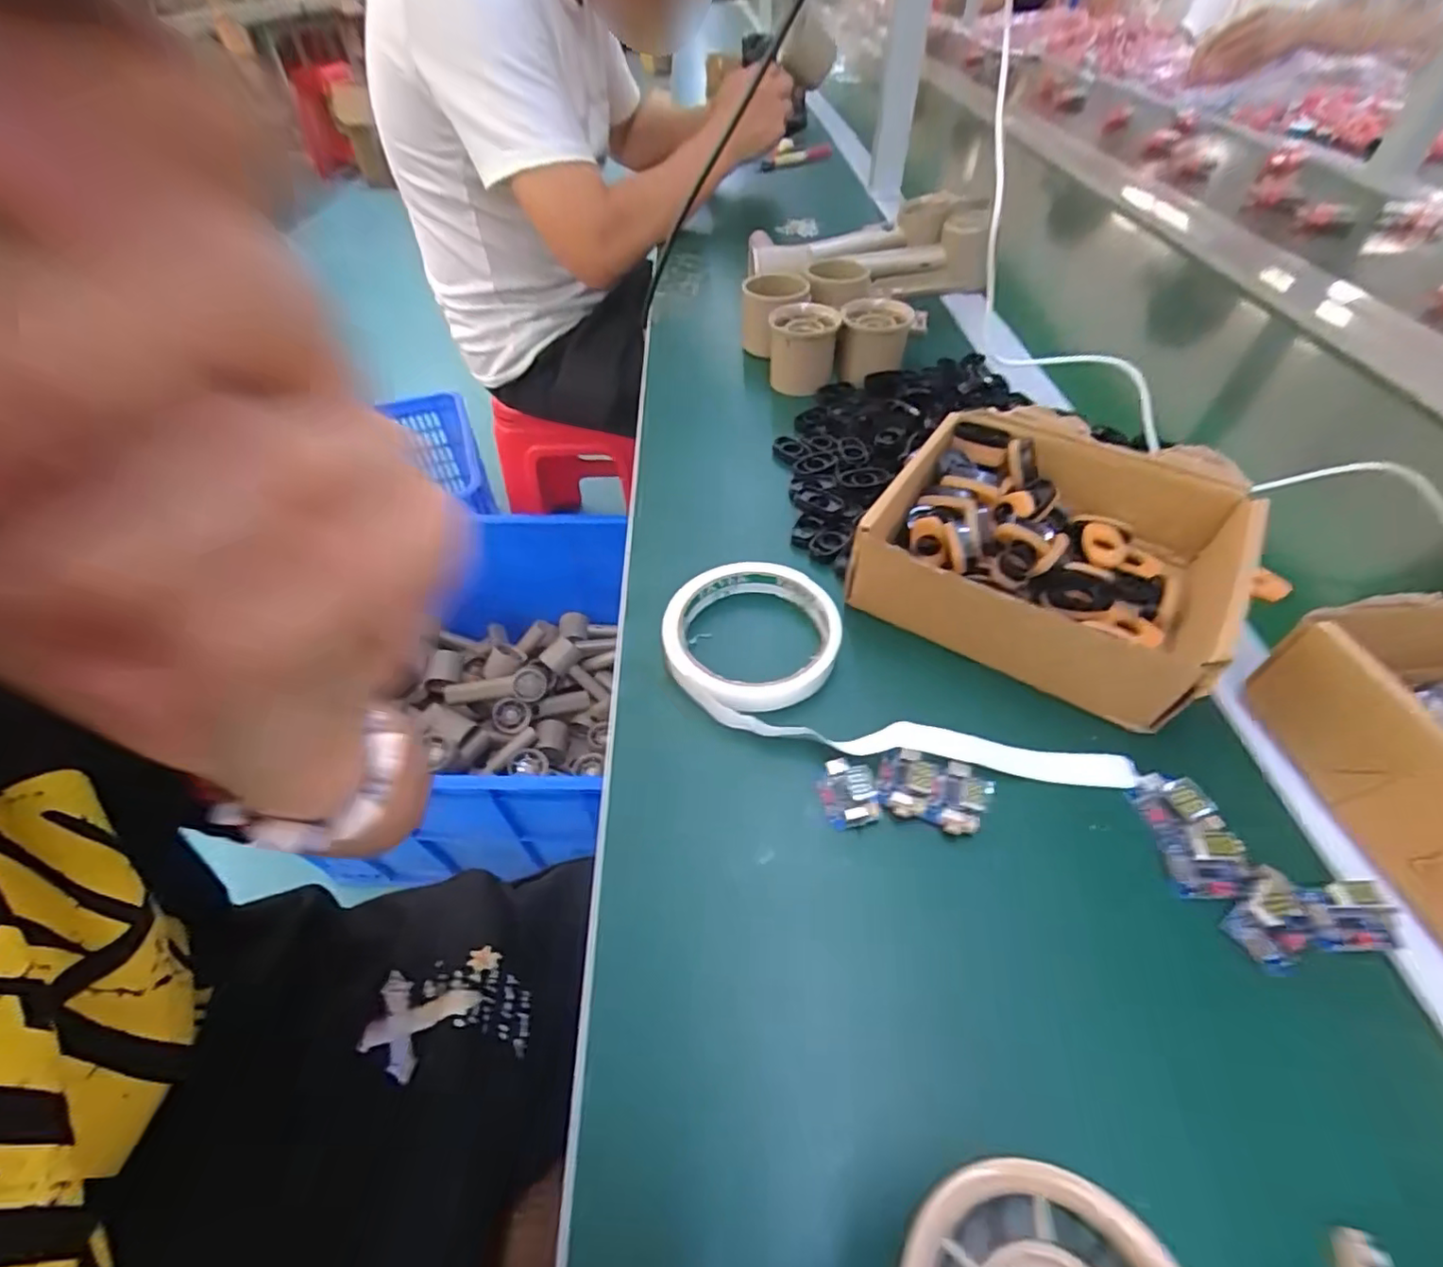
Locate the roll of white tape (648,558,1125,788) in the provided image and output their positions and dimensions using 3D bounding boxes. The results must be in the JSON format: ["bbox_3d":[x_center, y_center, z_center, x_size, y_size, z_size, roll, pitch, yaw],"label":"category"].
[{"bbox_3d":[0.082,0.016,0.312,0.226,0.020,0.100,10,51,10],"label":"roll of white tape"}]

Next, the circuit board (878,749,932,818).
[{"bbox_3d":[0.082,0.066,0.274,0.021,0.008,0.030,18,52,16],"label":"circuit board"}]

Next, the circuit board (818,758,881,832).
[{"bbox_3d":[0.056,0.069,0.272,0.022,0.014,0.029,-7,50,-4],"label":"circuit board"}]

